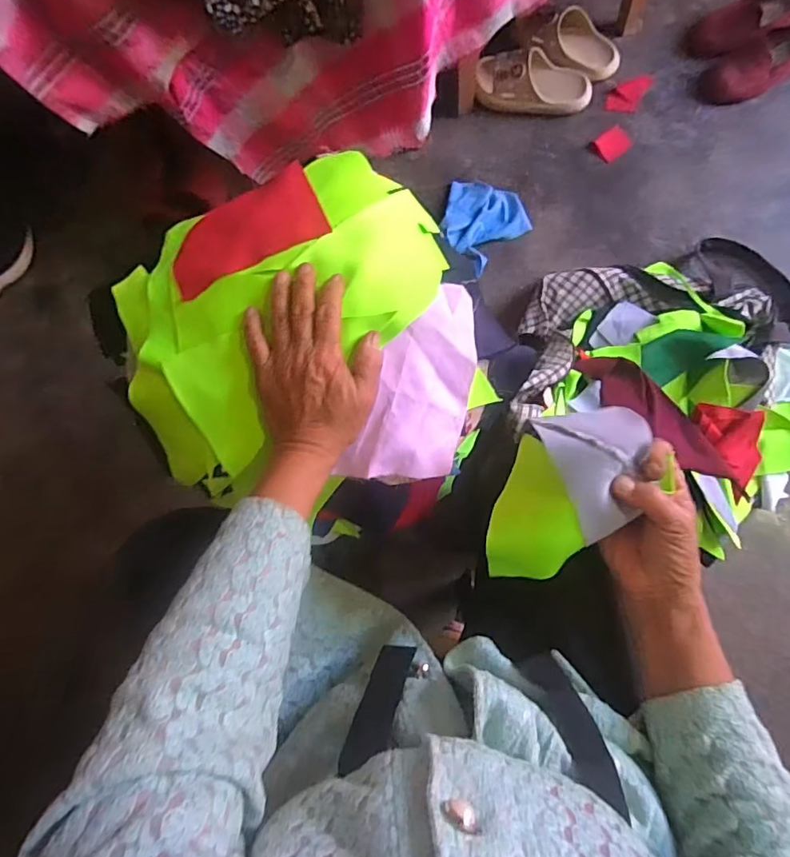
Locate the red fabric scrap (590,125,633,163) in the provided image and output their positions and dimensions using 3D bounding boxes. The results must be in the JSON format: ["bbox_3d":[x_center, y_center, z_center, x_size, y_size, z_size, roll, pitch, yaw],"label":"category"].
[{"bbox_3d":[0.399,-0.521,0.931,0.065,0.010,0.049,-41,79,-1],"label":"red fabric scrap"}]

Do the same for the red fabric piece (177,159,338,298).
[{"bbox_3d":[-0.134,-0.175,0.450,0.142,0.021,0.081,-28,79,2],"label":"red fabric piece"}]

